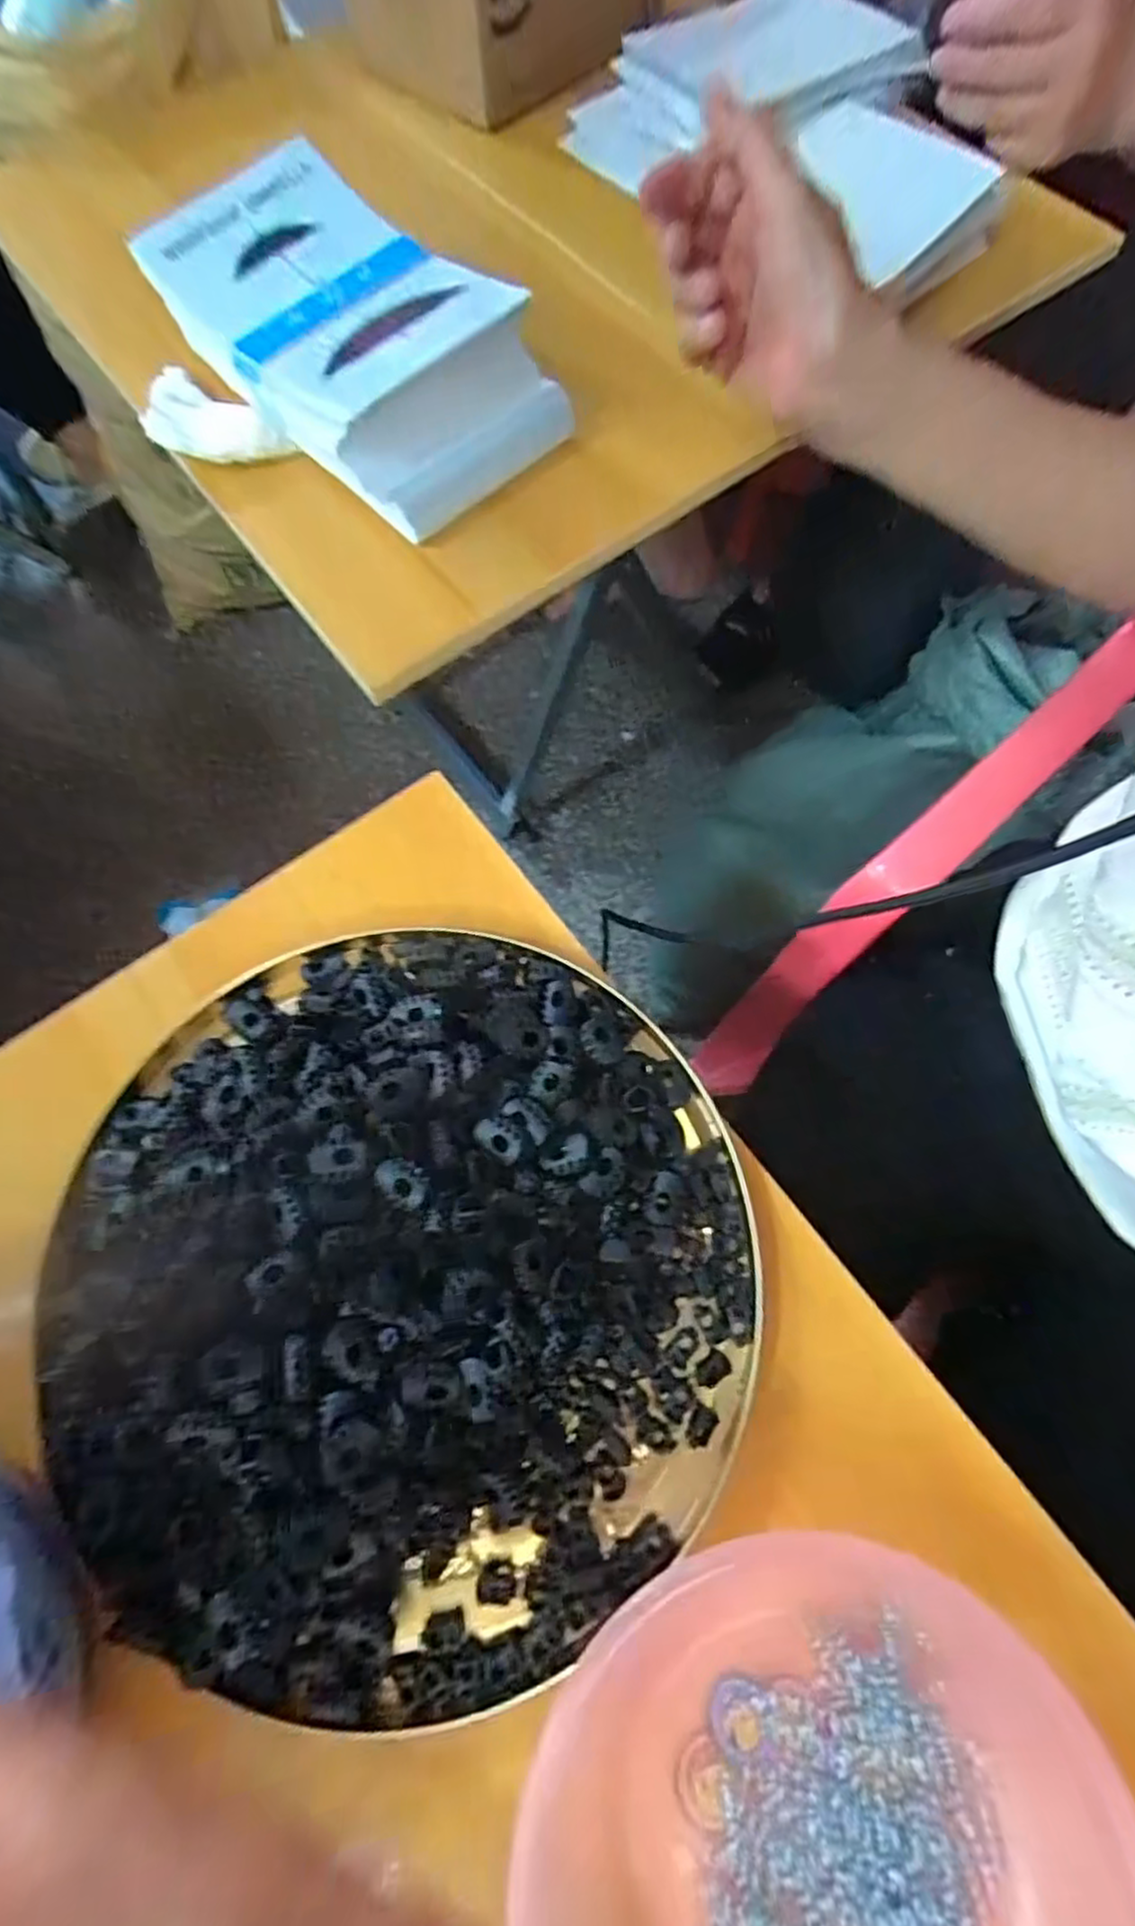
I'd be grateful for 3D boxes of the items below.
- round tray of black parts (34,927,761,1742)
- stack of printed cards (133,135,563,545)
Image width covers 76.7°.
[{"bbox_3d":[-0.066,0.119,0.288,0.279,0.056,0.288,-1,69,2],"label":"round tray of black parts"},{"bbox_3d":[-0.115,-0.334,0.390,0.194,0.079,0.135,37,75,15],"label":"stack of printed cards"}]

